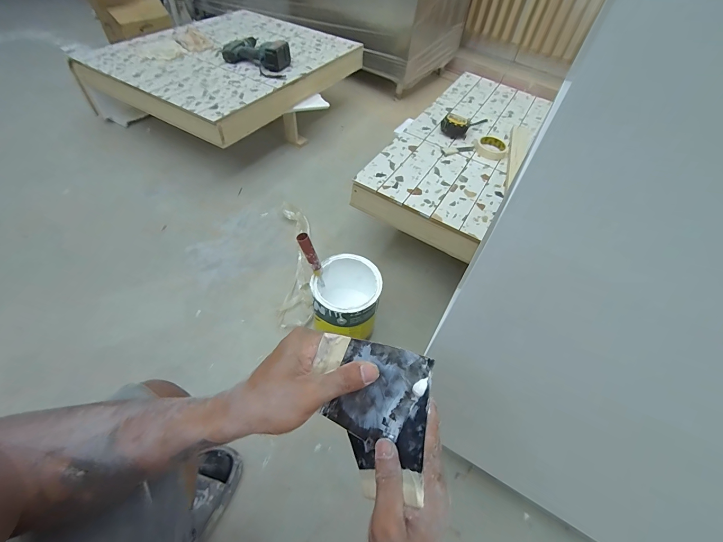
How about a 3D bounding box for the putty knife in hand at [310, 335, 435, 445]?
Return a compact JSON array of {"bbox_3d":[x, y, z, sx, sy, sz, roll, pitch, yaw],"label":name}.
[{"bbox_3d":[0.004,0.112,0.297,0.098,0.096,0.014,16,13,7],"label":"putty knife in hand"}]

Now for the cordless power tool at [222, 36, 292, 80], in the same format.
[{"bbox_3d":[-0.404,-0.859,1.268,0.319,0.091,0.186,36,58,21],"label":"cordless power tool"}]

